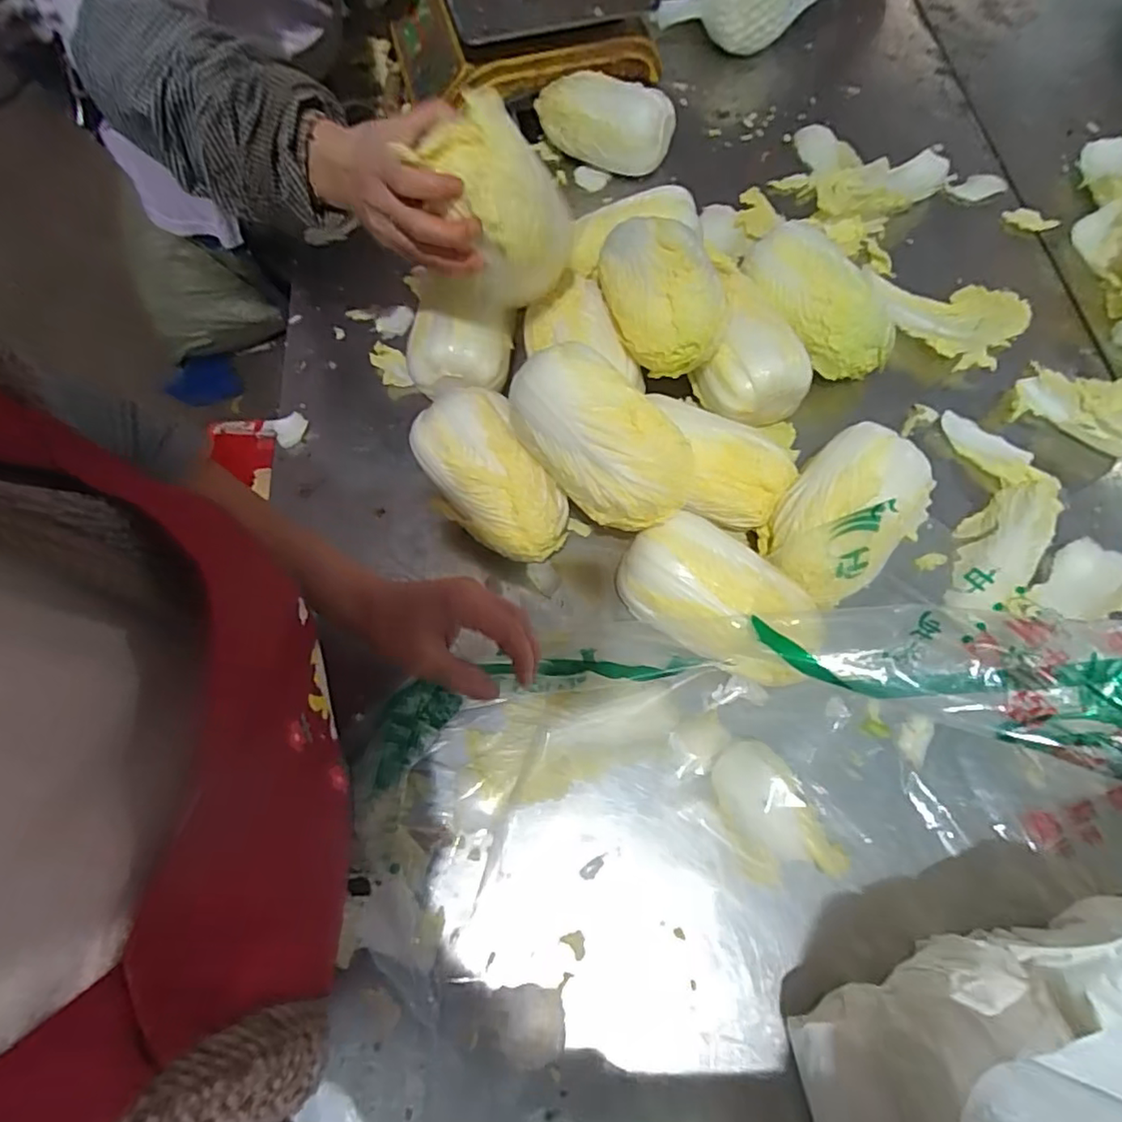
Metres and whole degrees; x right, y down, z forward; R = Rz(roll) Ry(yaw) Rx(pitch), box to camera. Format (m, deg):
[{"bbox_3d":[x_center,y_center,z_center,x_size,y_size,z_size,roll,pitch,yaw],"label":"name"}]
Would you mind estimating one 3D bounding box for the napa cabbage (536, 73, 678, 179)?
[{"bbox_3d":[0.054,-0.557,0.772,0.175,0.069,0.077,20,70,10],"label":"napa cabbage"}]

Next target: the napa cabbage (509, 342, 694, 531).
[{"bbox_3d":[0.027,-0.098,0.497,0.082,0.083,0.171,-43,73,-14],"label":"napa cabbage"}]

